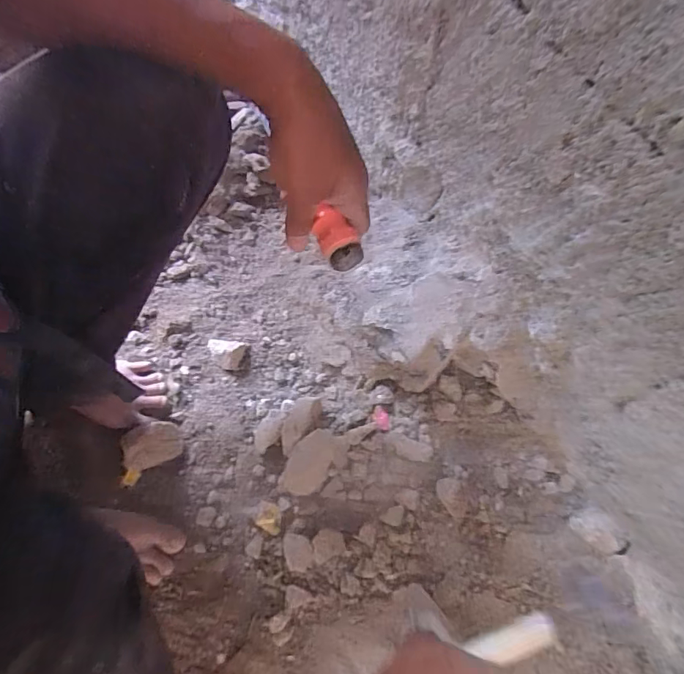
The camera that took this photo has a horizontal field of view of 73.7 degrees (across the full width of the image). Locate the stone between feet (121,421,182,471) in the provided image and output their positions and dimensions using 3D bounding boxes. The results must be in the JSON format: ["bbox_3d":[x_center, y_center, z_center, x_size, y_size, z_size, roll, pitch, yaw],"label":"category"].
[{"bbox_3d":[-0.263,0.149,0.634,0.075,0.034,0.054,-18,70,-7],"label":"stone between feet"}]

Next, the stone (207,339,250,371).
[{"bbox_3d":[-0.172,0.025,0.685,0.061,0.022,0.044,4,69,2],"label":"stone"}]

